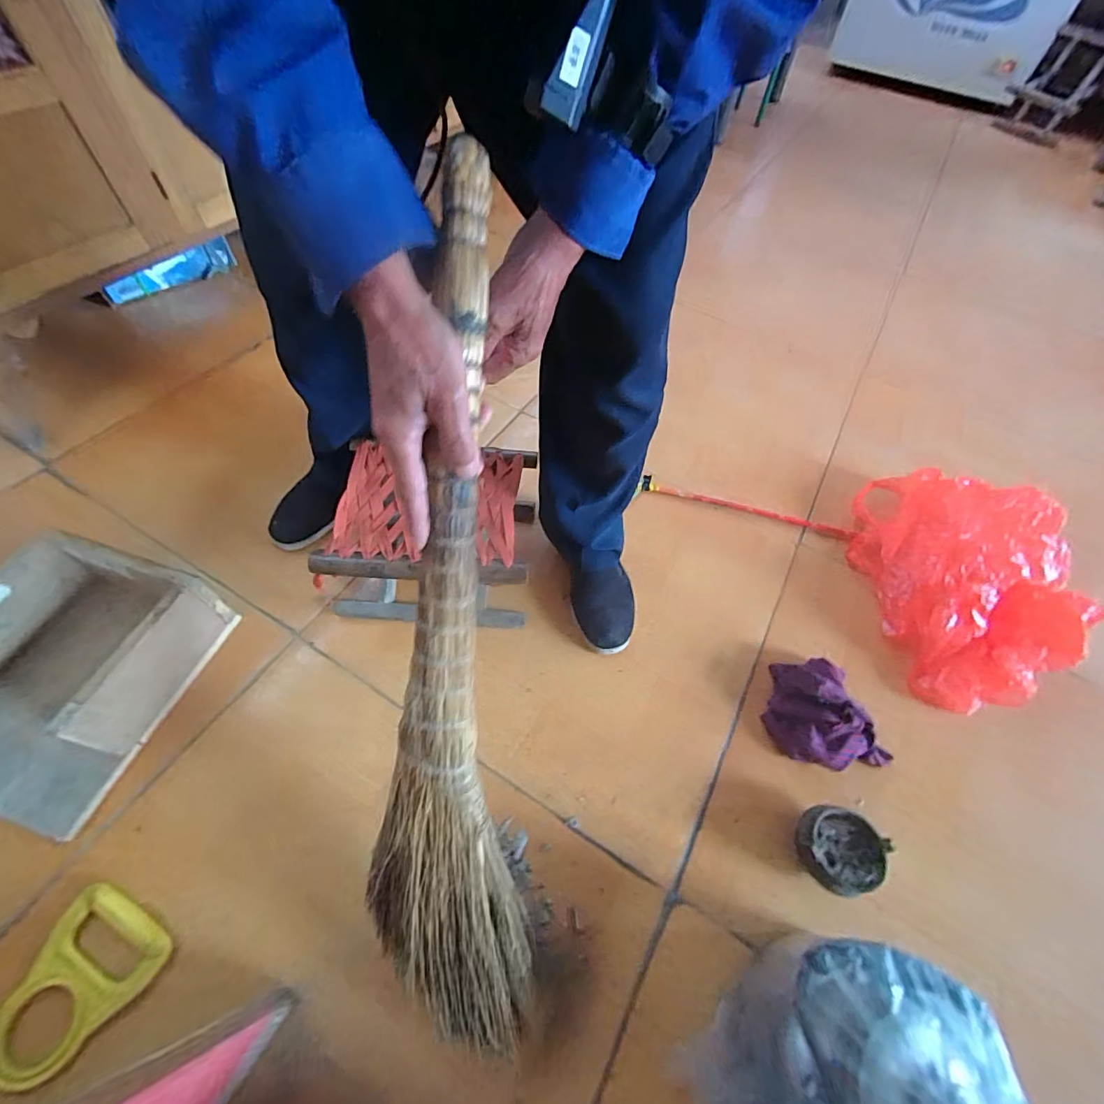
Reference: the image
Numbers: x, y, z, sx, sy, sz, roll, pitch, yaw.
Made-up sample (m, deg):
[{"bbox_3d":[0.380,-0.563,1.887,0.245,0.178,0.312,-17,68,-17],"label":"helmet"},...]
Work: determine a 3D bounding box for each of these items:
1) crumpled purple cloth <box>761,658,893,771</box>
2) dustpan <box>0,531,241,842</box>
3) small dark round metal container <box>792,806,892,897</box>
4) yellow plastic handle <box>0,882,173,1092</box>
[{"bbox_3d":[0.372,0.222,0.665,0.125,0.075,0.154,-6,57,-10],"label":"crumpled purple cloth"},{"bbox_3d":[-0.609,0.153,0.594,0.242,0.135,0.300,14,58,5],"label":"dustpan"},{"bbox_3d":[0.343,0.356,0.575,0.084,0.062,0.088,2,56,-4],"label":"small dark round metal container"},{"bbox_3d":[-0.484,0.427,0.480,0.116,0.019,0.144,34,60,17],"label":"yellow plastic handle"}]

